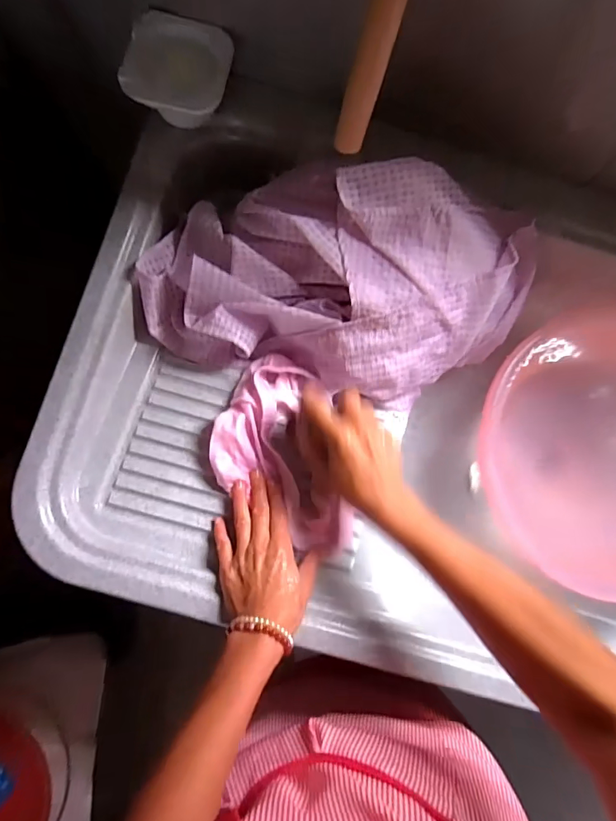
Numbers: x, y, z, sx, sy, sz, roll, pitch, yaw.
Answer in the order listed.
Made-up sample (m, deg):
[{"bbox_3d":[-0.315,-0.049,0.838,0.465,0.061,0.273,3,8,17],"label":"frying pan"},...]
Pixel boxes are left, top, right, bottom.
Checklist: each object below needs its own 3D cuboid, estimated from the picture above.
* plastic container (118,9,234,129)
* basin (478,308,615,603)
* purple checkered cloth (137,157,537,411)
[{"bbox_3d":[-0.129,-0.335,0.453,0.095,0.054,0.087,15,84,-2],"label":"plastic container"},{"bbox_3d":[0.375,0.052,0.562,0.287,0.137,0.349,-44,88,-6],"label":"basin"},{"bbox_3d":[0.038,-0.144,0.475,0.398,0.119,0.200,14,84,-2],"label":"purple checkered cloth"}]

